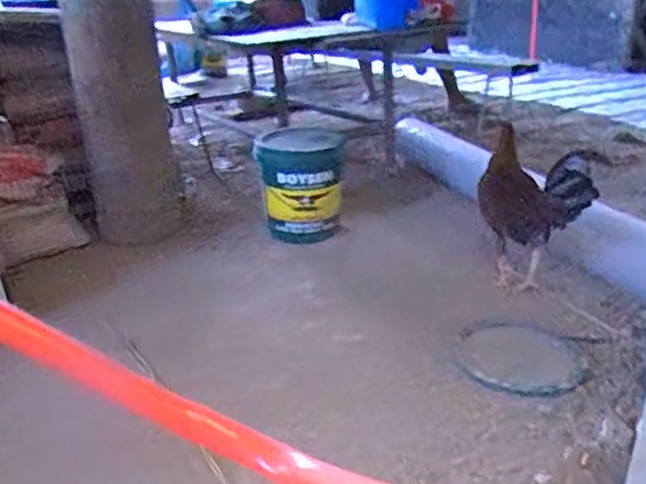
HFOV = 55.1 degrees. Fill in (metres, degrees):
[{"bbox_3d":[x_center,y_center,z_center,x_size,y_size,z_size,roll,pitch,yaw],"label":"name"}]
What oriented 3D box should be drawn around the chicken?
[{"bbox_3d":[0.573,-0.081,1.743,0.160,0.383,0.441,-1,23,-1],"label":"chicken"}]

